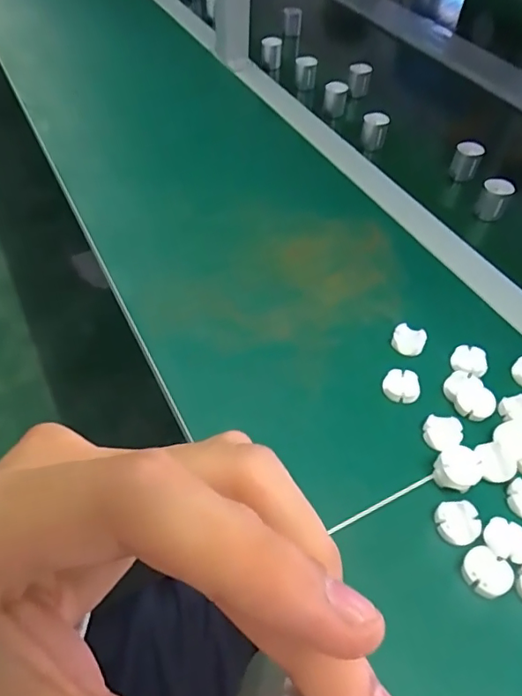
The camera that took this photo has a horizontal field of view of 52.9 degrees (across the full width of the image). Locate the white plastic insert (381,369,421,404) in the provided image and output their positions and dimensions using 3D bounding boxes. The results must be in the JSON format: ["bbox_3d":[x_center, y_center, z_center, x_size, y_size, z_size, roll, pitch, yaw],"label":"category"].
[{"bbox_3d":[0.110,0.030,0.409,0.028,0.011,0.025,15,53,9],"label":"white plastic insert"}]

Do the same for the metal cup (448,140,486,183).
[{"bbox_3d":[0.240,-0.218,0.616,0.030,0.043,0.030,23,55,15],"label":"metal cup"}]

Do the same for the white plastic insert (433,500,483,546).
[{"bbox_3d":[0.128,0.113,0.341,0.027,0.008,0.027,1,52,-2],"label":"white plastic insert"}]

